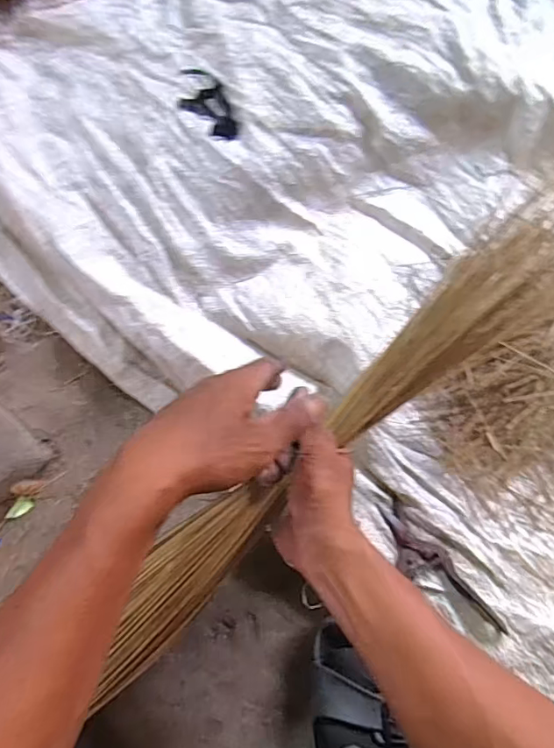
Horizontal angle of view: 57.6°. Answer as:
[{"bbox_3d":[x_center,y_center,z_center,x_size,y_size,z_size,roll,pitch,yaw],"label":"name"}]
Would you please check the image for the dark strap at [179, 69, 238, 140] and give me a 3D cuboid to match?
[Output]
[{"bbox_3d":[-0.077,-0.305,0.565,0.049,0.004,0.101,-45,83,-5],"label":"dark strap"}]

